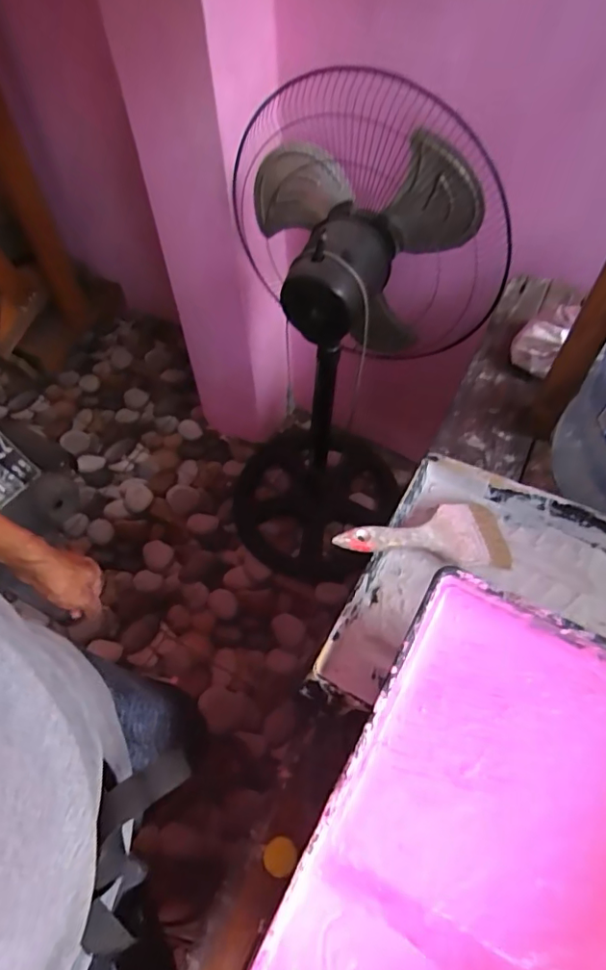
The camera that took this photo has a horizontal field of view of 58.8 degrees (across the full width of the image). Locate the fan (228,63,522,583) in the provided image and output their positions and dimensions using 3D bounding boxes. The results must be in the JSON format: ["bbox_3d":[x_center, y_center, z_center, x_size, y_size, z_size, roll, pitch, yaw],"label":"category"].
[{"bbox_3d":[0.034,-0.227,1.130,0.457,0.988,0.438,-35,62,-20],"label":"fan"}]

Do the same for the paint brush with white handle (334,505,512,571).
[{"bbox_3d":[0.126,0.052,0.557,0.195,0.012,0.071,1,55,-19],"label":"paint brush with white handle"}]

